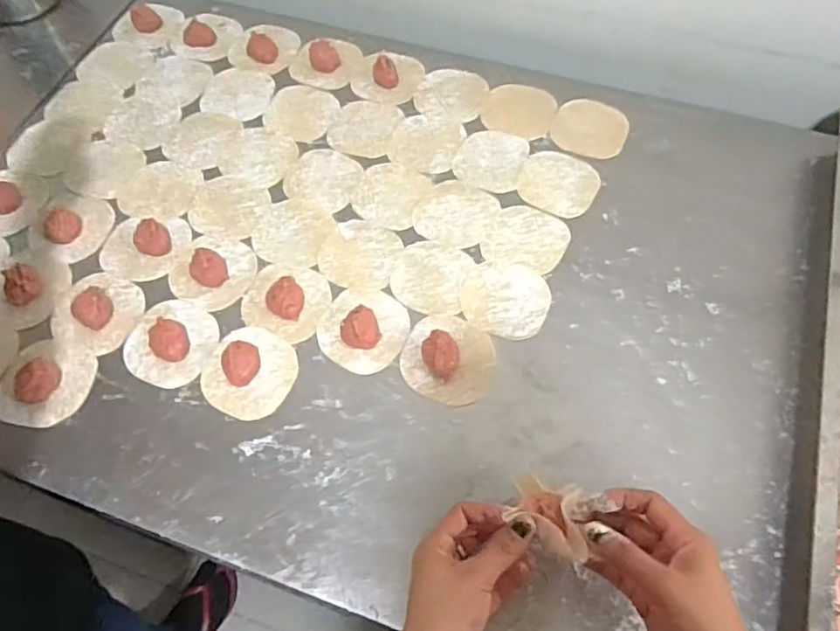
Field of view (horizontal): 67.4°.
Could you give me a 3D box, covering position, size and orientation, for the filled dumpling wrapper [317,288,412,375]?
[{"bbox_3d":[-0.052,0.008,0.575,0.080,0.019,0.079,0,61,0],"label":"filled dumpling wrapper"}]

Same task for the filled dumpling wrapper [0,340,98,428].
[{"bbox_3d":[-0.332,0.059,0.551,0.075,0.010,0.076,0,61,0],"label":"filled dumpling wrapper"}]

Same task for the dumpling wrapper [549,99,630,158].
[{"bbox_3d":[0.190,-0.209,0.702,0.084,0.005,0.077,0,61,0],"label":"dumpling wrapper"}]

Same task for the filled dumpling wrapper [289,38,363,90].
[{"bbox_3d":[-0.112,-0.307,0.753,0.081,0.015,0.081,0,61,0],"label":"filled dumpling wrapper"}]

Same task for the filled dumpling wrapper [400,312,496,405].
[{"bbox_3d":[0.026,0.034,0.557,0.080,0.019,0.080,0,61,0],"label":"filled dumpling wrapper"}]

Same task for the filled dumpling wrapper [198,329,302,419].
[{"bbox_3d":[-0.152,0.046,0.554,0.081,0.022,0.079,0,61,0],"label":"filled dumpling wrapper"}]

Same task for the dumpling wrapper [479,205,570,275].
[{"bbox_3d":[0.106,-0.079,0.627,0.082,0.004,0.072,19,63,10],"label":"dumpling wrapper"}]

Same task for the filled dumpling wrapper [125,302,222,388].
[{"bbox_3d":[-0.228,0.021,0.572,0.081,0.014,0.081,0,61,0],"label":"filled dumpling wrapper"}]

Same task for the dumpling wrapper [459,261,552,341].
[{"bbox_3d":[0.080,-0.017,0.593,0.083,0.004,0.076,0,61,0],"label":"dumpling wrapper"}]

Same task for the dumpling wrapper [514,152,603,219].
[{"bbox_3d":[0.146,-0.140,0.662,0.082,0.004,0.077,0,61,0],"label":"dumpling wrapper"}]

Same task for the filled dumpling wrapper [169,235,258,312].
[{"bbox_3d":[-0.201,-0.049,0.607,0.080,0.024,0.077,0,61,0],"label":"filled dumpling wrapper"}]

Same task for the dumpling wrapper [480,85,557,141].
[{"bbox_3d":[0.113,-0.234,0.715,0.078,0.004,0.081,18,63,10],"label":"dumpling wrapper"}]

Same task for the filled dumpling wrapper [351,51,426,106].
[{"bbox_3d":[-0.036,-0.287,0.733,0.077,0.026,0.086,15,63,8],"label":"filled dumpling wrapper"}]

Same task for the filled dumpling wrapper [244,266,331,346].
[{"bbox_3d":[-0.126,-0.020,0.590,0.081,0.020,0.074,0,61,0],"label":"filled dumpling wrapper"}]

